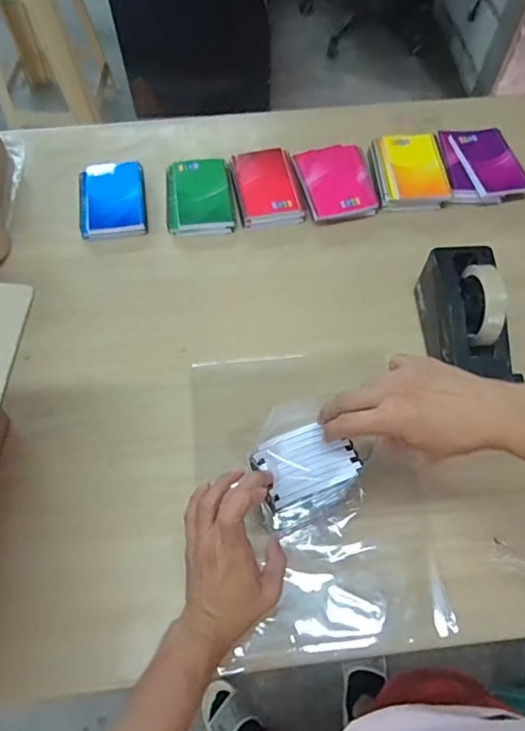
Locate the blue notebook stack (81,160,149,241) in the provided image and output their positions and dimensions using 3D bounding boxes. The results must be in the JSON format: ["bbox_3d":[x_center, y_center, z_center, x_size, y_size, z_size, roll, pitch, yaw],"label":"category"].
[{"bbox_3d":[-0.226,-0.252,0.769,0.096,0.017,0.139,-9,63,-4],"label":"blue notebook stack"}]

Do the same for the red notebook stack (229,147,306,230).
[{"bbox_3d":[0.006,-0.268,0.780,0.092,0.027,0.136,-10,63,-5],"label":"red notebook stack"}]

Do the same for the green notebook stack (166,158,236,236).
[{"bbox_3d":[-0.095,-0.258,0.776,0.096,0.021,0.140,-6,63,-3],"label":"green notebook stack"}]

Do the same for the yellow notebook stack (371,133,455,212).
[{"bbox_3d":[0.230,-0.306,0.795,0.103,0.031,0.151,-3,63,-1],"label":"yellow notebook stack"}]

